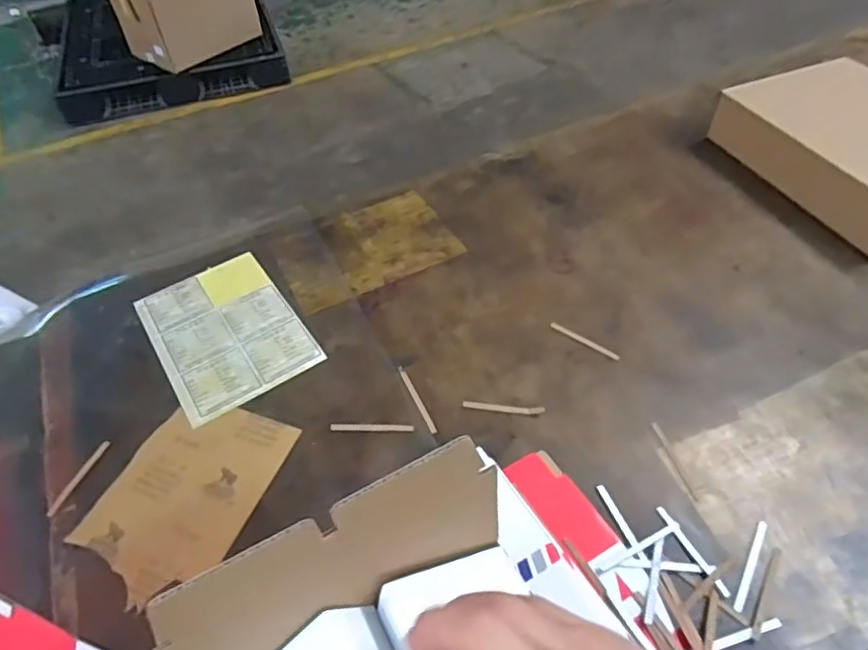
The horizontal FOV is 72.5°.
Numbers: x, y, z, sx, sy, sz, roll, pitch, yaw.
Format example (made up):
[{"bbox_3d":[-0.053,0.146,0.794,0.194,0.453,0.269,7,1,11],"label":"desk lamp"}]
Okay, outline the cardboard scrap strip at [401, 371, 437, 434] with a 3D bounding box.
[{"bbox_3d":[-0.019,0.090,0.709,0.008,0.004,0.099,-21,50,-13],"label":"cardboard scrap strip"}]

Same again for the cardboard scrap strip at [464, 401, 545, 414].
[{"bbox_3d":[0.081,0.096,0.692,0.094,0.004,0.009,5,49,10],"label":"cardboard scrap strip"}]

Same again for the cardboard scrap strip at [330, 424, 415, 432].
[{"bbox_3d":[-0.072,0.118,0.683,0.097,0.004,0.010,0,49,5],"label":"cardboard scrap strip"}]

